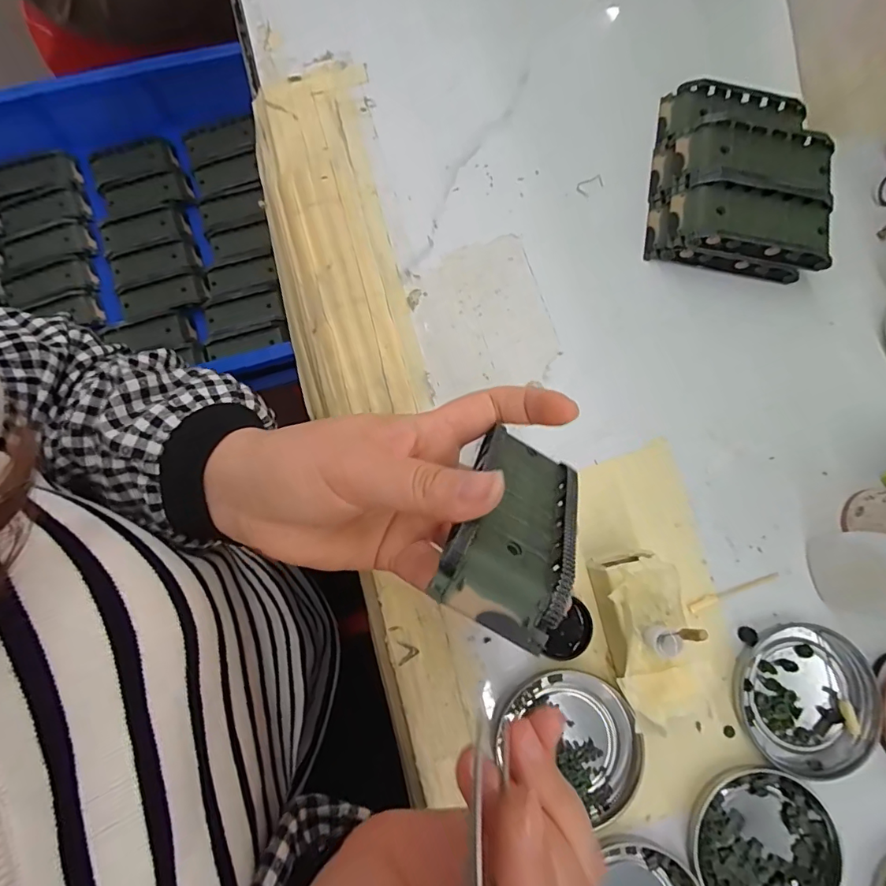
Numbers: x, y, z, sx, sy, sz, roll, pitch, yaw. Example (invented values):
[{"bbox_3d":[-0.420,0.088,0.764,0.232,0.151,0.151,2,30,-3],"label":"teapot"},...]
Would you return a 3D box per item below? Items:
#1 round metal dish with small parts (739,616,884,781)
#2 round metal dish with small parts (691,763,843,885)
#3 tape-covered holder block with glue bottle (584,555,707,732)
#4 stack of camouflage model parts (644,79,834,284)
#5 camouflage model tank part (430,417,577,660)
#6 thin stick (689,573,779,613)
[{"bbox_3d":[0.209,0.145,0.272,0.078,0.008,0.075,0,80,-1],"label":"round metal dish with small parts"},{"bbox_3d":[0.174,0.219,0.257,0.076,0.008,0.073,0,80,-1],"label":"round metal dish with small parts"},{"bbox_3d":[0.108,0.104,0.258,0.046,0.047,0.086,-15,80,-4],"label":"tape-covered holder block with glue bottle"},{"bbox_3d":[0.197,-0.181,0.315,0.101,0.037,0.133,9,80,1],"label":"stack of camouflage model parts"},{"bbox_3d":[0.030,0.028,0.189,0.044,0.095,0.020,25,125,3],"label":"camouflage model tank part"},{"bbox_3d":[0.173,0.088,0.284,0.060,0.004,0.006,-19,81,-4],"label":"thin stick"}]

